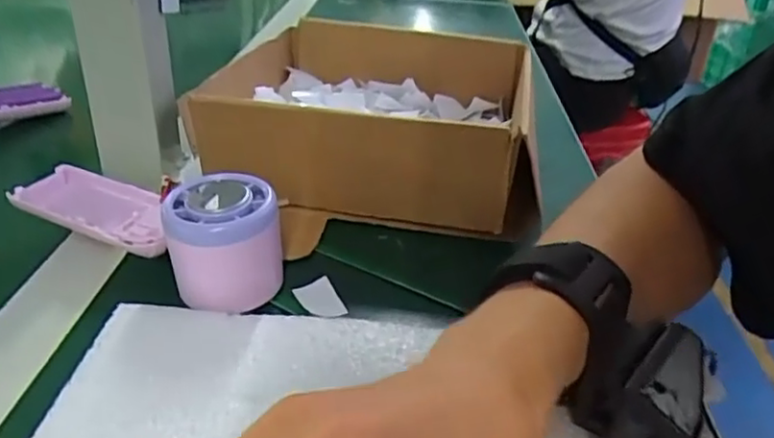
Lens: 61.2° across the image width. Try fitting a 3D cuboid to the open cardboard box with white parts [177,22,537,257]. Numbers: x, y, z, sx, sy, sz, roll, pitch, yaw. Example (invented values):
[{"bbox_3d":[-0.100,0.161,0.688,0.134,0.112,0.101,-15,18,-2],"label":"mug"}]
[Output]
[{"bbox_3d":[-0.007,-0.080,0.488,0.210,0.075,0.226,5,30,3],"label":"open cardboard box with white parts"}]

